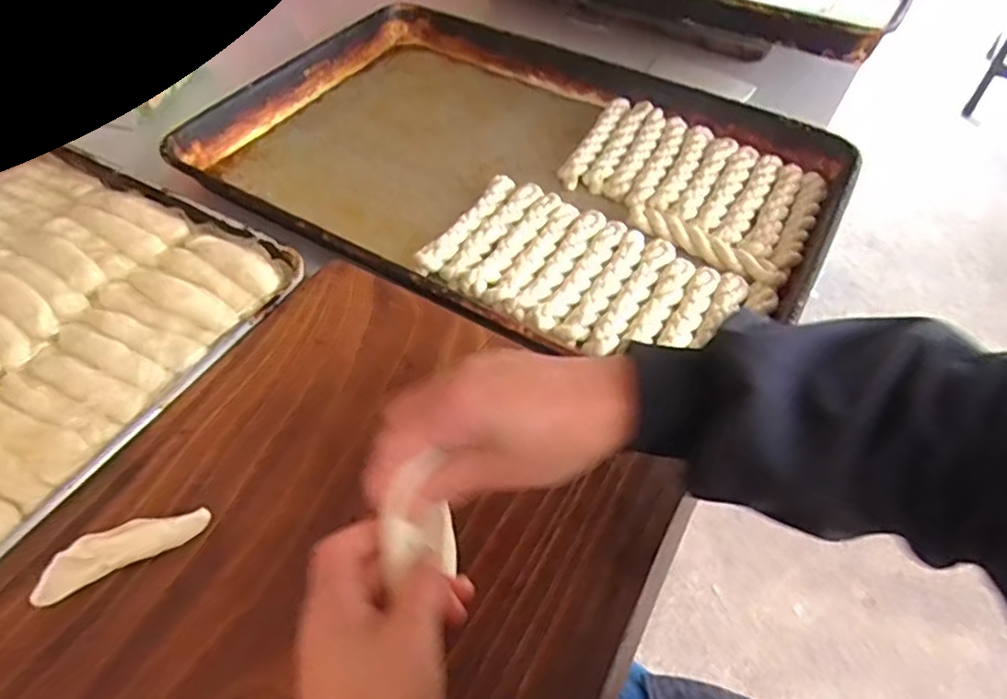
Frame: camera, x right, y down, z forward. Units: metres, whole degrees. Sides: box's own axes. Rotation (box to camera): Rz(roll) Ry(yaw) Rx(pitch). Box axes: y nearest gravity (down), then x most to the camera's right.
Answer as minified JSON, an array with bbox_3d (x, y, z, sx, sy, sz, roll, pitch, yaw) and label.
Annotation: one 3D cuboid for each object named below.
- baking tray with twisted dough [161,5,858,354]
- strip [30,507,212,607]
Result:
[{"bbox_3d":[0.008,-0.193,0.684,0.618,0.047,0.434,24,54,18],"label":"baking tray with twisted dough"},{"bbox_3d":[-0.217,0.114,0.375,0.091,0.016,0.024,-22,54,-18],"label":"strip"}]

